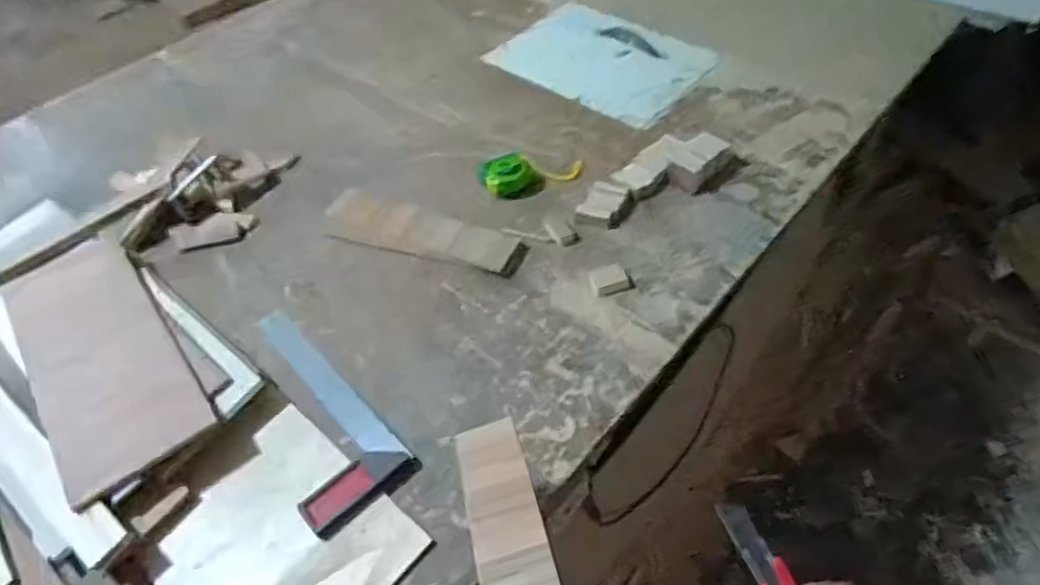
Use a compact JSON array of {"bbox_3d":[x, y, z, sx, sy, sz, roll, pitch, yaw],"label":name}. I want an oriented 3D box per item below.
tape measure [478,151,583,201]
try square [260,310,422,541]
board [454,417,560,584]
[{"bbox_3d":[0.020,-0.191,0.972,0.166,0.038,0.071,-19,53,-10],"label":"tape measure"},{"bbox_3d":[-0.254,0.133,0.745,0.120,0.020,0.301,-35,57,-21],"label":"try square"},{"bbox_3d":[0.001,0.232,0.510,0.064,0.011,0.283,-16,49,-7],"label":"board"}]

